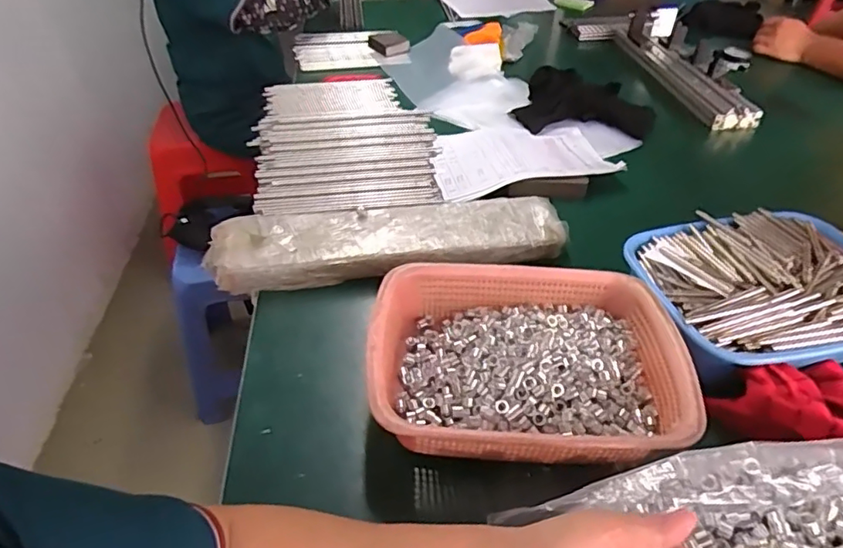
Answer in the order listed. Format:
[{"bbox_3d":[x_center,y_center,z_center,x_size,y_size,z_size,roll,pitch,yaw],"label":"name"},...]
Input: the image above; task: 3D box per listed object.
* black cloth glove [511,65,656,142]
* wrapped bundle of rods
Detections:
[{"bbox_3d":[0.314,-0.326,1.050,0.251,0.057,0.200,12,43,12],"label":"black cloth glove"},{"bbox_3d":[-0.041,-0.045,0.707,0.446,0.041,0.112,-8,42,-10],"label":"wrapped bundle of rods"}]

